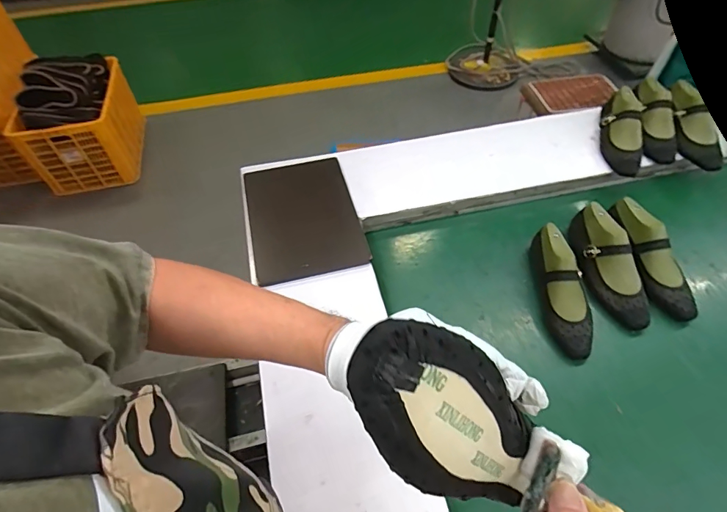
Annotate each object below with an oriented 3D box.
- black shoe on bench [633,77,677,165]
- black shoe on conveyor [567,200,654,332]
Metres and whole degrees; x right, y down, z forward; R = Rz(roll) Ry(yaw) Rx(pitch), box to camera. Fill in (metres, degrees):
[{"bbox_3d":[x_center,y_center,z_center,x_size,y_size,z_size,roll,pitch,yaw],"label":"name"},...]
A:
[{"bbox_3d":[0.745,-0.354,1.074,0.078,0.061,0.270,8,66,7],"label":"black shoe on bench"},{"bbox_3d":[0.499,0.017,0.866,0.083,0.093,0.276,-9,66,-6],"label":"black shoe on conveyor"}]

